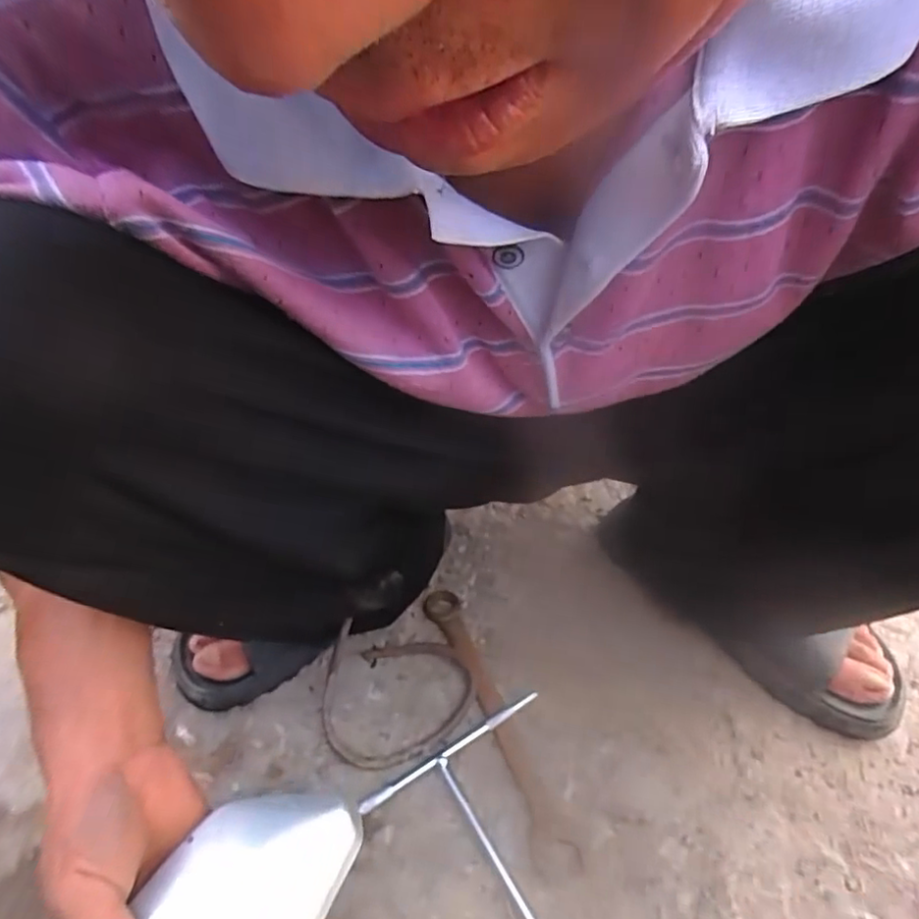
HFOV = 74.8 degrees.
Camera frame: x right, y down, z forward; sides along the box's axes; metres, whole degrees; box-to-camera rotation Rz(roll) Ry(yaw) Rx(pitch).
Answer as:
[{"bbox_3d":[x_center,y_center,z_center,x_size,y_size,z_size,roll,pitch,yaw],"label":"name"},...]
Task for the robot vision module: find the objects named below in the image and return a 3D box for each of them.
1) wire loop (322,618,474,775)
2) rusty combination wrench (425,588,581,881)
[{"bbox_3d":[-0.051,0.188,0.495,0.124,0.051,0.108,-7,44,-9],"label":"wire loop"},{"bbox_3d":[0.024,0.209,0.504,0.033,0.009,0.253,-16,46,-17],"label":"rusty combination wrench"}]

